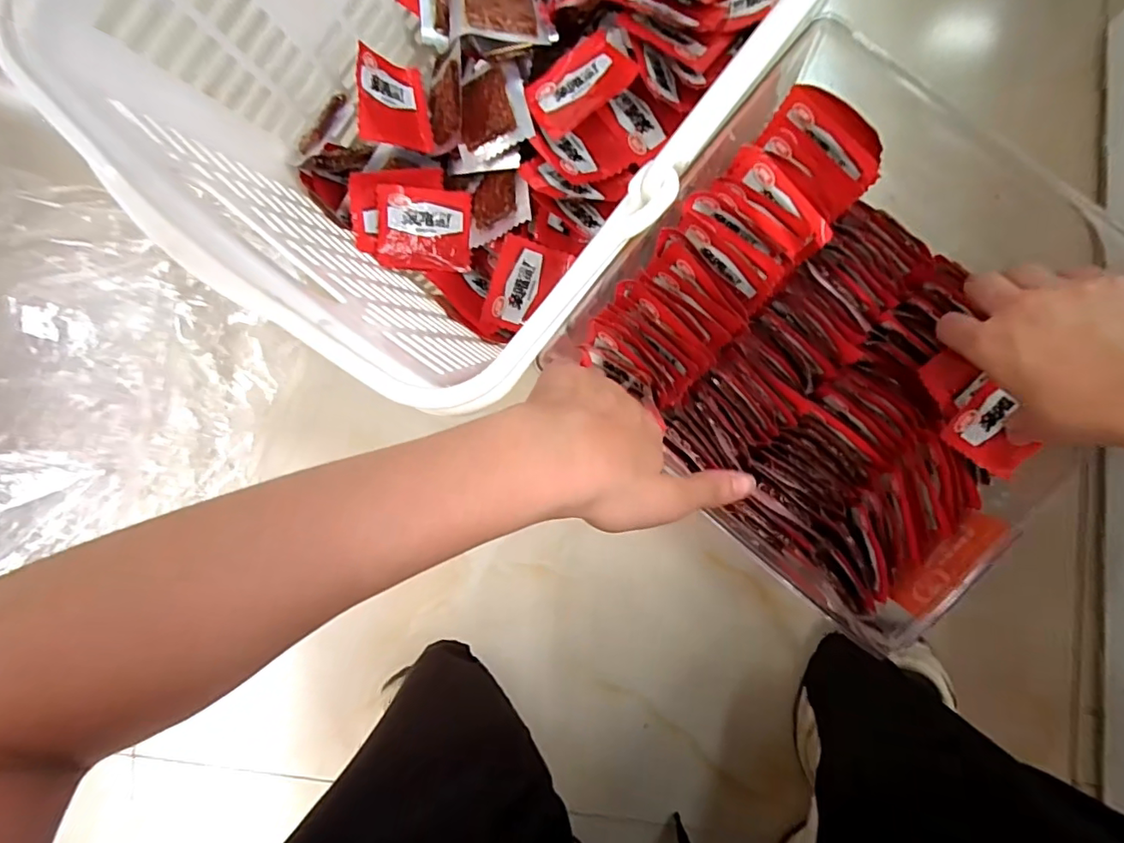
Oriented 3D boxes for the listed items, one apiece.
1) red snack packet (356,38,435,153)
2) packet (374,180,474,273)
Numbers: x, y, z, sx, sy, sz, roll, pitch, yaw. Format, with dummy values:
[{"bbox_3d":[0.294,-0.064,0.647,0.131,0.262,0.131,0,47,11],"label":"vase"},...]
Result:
[{"bbox_3d":[-0.120,-0.228,0.393,0.010,0.066,0.056,3,103,32],"label":"red snack packet"},{"bbox_3d":[-0.107,-0.149,0.427,0.069,0.019,0.060,-2,111,-20],"label":"packet"}]

